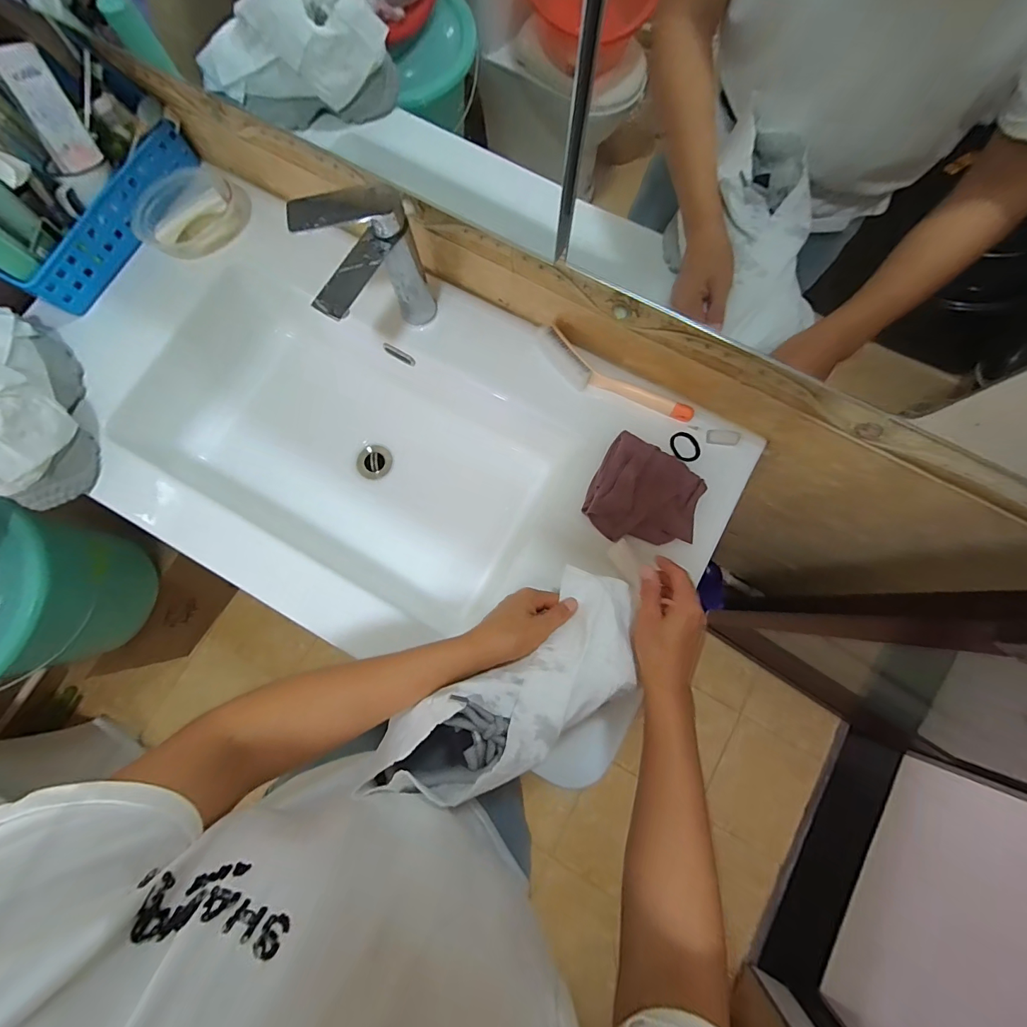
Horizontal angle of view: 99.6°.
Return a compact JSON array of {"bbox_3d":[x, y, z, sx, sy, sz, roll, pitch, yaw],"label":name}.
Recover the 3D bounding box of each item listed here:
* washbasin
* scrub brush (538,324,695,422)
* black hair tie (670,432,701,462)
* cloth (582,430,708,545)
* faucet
[{"bbox_3d":[-0.187,-0.089,0.690,0.938,0.203,0.520,31,81,6],"label":"washbasin"},{"bbox_3d":[0.131,-0.179,0.591,0.235,0.034,0.046,34,81,7],"label":"scrub brush"},{"bbox_3d":[0.233,-0.091,0.589,0.037,0.008,0.043,-16,79,-2],"label":"black hair tie"},{"bbox_3d":[0.172,-0.021,0.561,0.137,0.017,0.131,27,80,6],"label":"cloth"},{"bbox_3d":[-0.169,-0.281,0.542,0.126,0.189,0.113,-15,79,-2],"label":"faucet"}]

